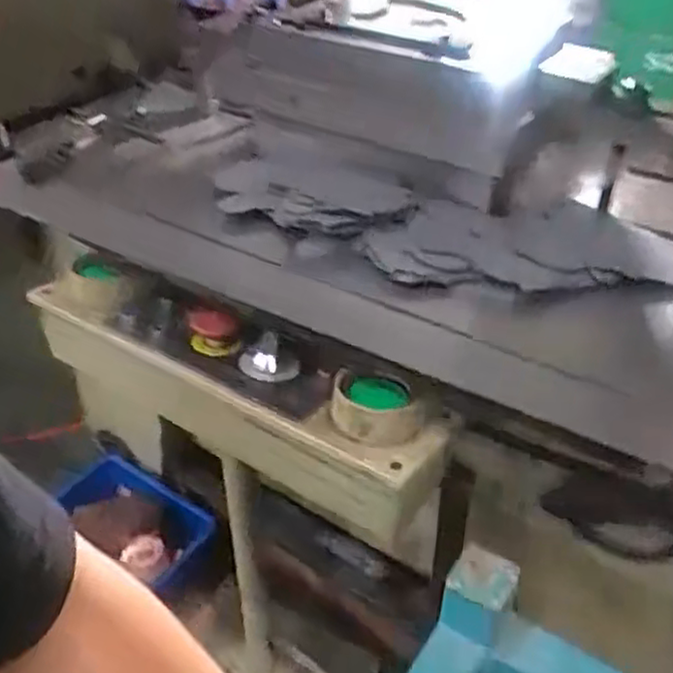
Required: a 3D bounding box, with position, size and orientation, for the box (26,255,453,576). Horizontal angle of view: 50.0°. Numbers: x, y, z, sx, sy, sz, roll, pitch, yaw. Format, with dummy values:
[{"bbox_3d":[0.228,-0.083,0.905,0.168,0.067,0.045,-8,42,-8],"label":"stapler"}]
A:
[{"bbox_3d":[-0.127,0.041,0.837,0.532,0.110,0.139,24,43,28],"label":"box"}]

